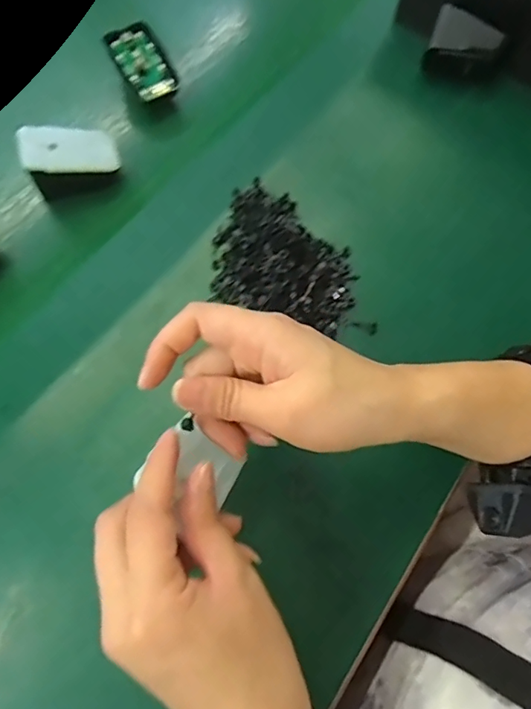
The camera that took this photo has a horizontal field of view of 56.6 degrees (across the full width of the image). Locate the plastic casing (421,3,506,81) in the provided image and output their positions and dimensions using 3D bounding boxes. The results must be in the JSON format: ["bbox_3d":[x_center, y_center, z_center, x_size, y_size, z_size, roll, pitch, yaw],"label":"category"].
[{"bbox_3d":[0.178,-0.274,0.446,0.060,0.052,0.036,20,67,8],"label":"plastic casing"}]

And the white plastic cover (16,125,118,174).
[{"bbox_3d":[-0.147,-0.154,0.369,0.068,0.004,0.040,-9,72,-27],"label":"white plastic cover"}]

